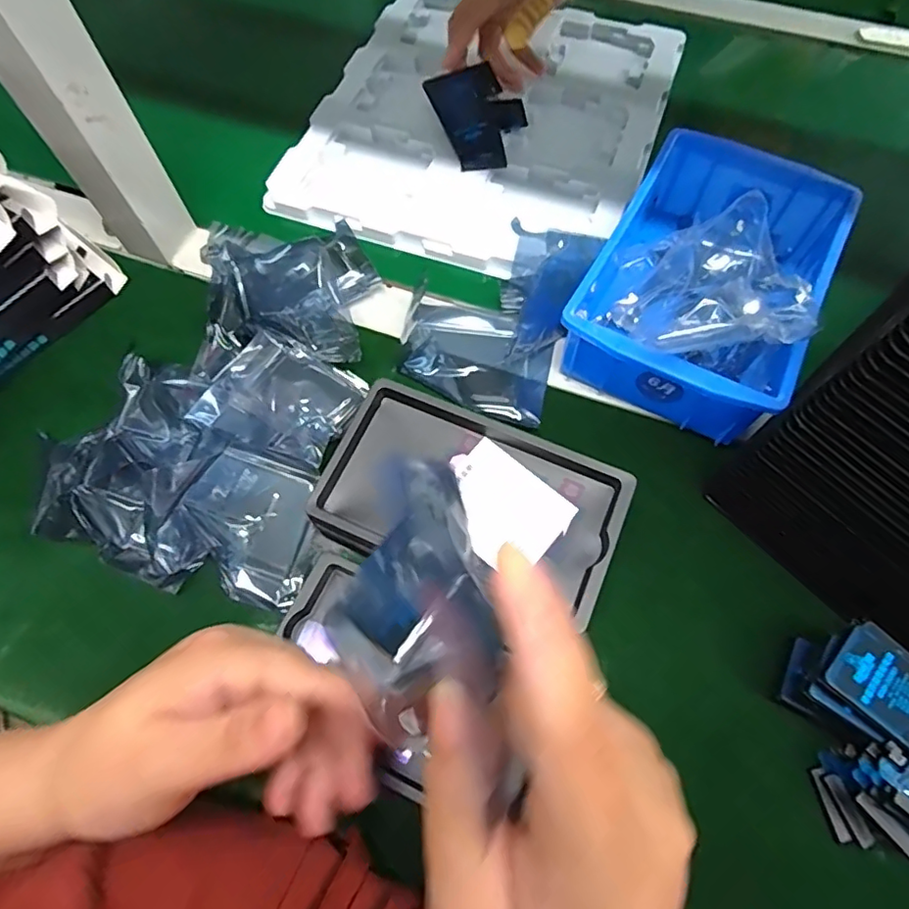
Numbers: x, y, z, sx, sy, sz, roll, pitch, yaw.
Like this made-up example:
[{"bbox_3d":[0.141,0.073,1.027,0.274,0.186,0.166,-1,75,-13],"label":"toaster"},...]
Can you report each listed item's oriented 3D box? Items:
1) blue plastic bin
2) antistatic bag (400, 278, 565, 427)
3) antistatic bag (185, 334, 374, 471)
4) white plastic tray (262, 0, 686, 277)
[{"bbox_3d":[0.165,-0.116,0.378,0.123,0.062,0.198,28,70,12],"label":"blue plastic bin"},{"bbox_3d":[0.015,-0.069,0.391,0.113,0.011,0.076,25,70,11],"label":"antistatic bag"},{"bbox_3d":[-0.112,-0.032,0.365,0.089,0.008,0.074,28,70,12],"label":"antistatic bag"},{"bbox_3d":[0.027,-0.290,0.482,0.271,0.014,0.310,20,69,9],"label":"white plastic tray"}]

